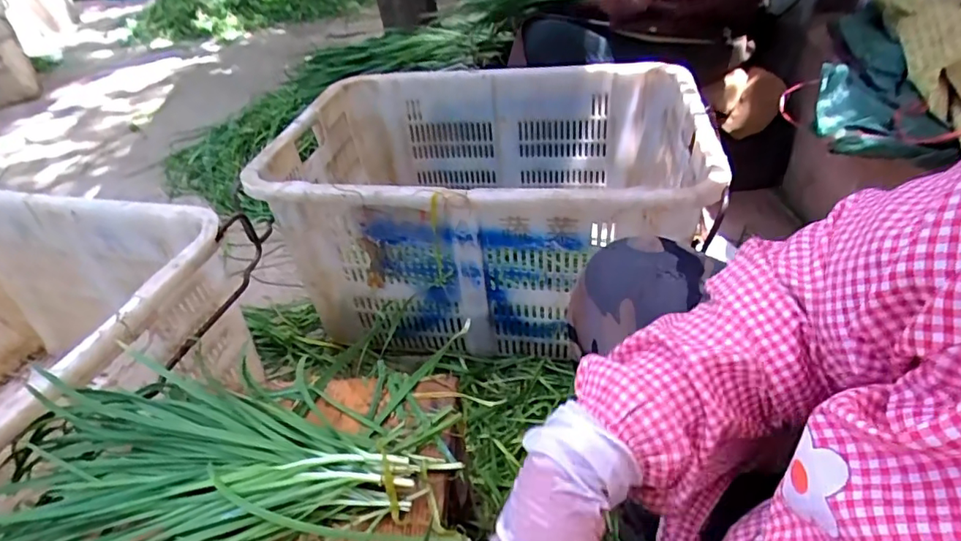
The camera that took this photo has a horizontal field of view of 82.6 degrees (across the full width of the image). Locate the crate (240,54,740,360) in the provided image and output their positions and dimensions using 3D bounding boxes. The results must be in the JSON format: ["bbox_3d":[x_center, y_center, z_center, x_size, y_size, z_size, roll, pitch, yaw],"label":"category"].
[{"bbox_3d":[0.021,-0.119,0.984,0.658,0.341,0.463,3,39,10],"label":"crate"}]

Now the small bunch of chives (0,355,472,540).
[{"bbox_3d":[-0.233,0.172,0.460,0.402,0.063,0.191,-4,38,1],"label":"small bunch of chives"}]

